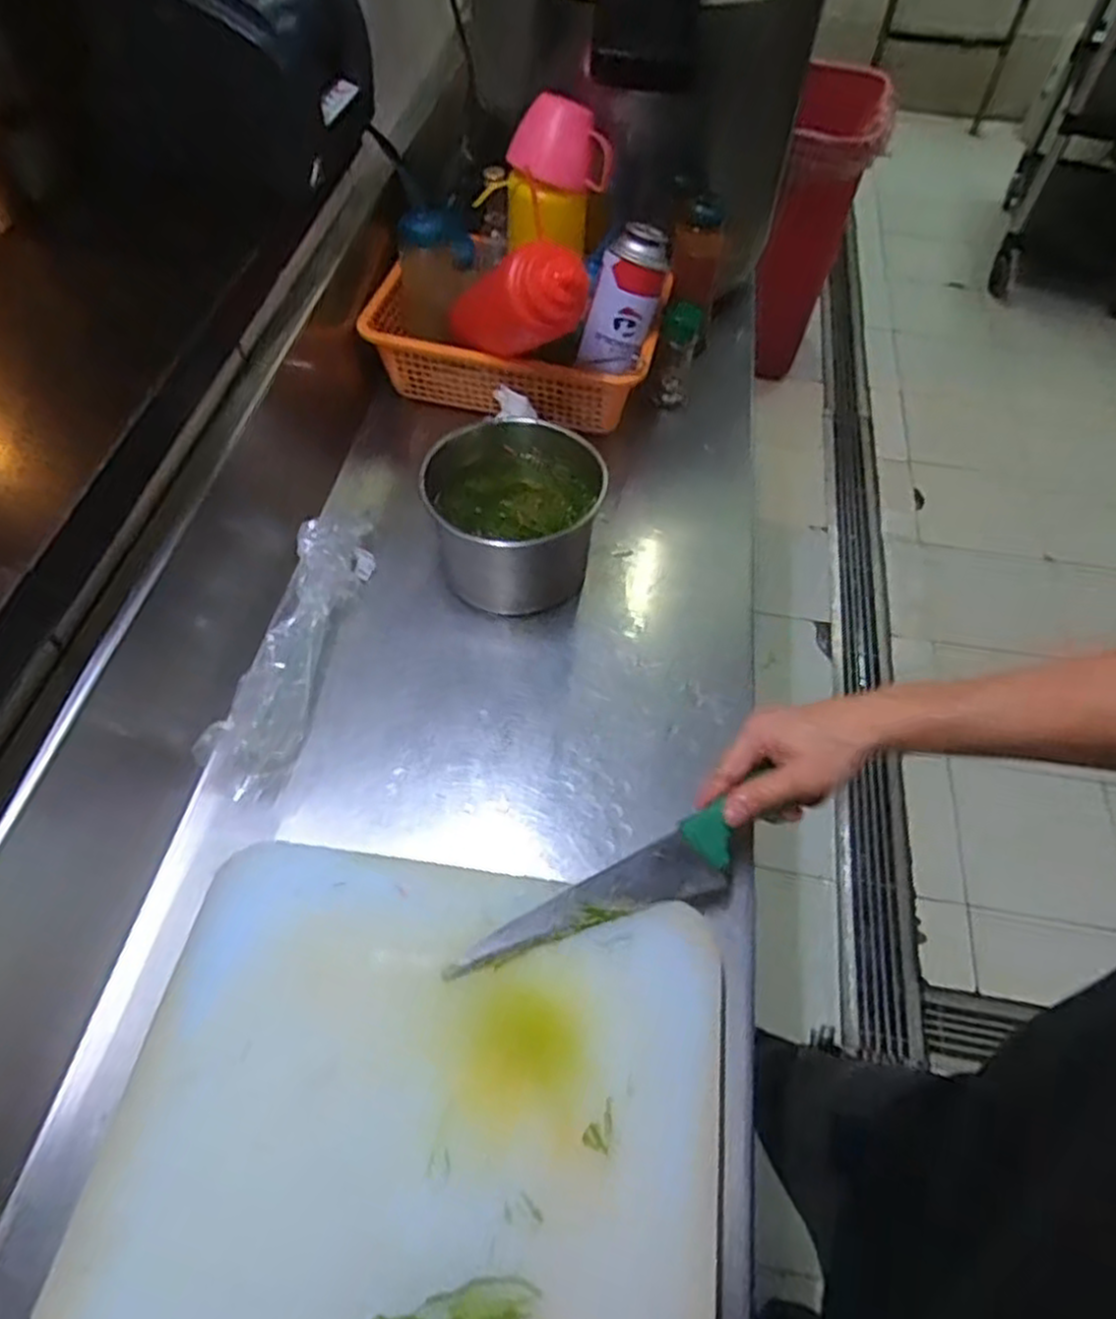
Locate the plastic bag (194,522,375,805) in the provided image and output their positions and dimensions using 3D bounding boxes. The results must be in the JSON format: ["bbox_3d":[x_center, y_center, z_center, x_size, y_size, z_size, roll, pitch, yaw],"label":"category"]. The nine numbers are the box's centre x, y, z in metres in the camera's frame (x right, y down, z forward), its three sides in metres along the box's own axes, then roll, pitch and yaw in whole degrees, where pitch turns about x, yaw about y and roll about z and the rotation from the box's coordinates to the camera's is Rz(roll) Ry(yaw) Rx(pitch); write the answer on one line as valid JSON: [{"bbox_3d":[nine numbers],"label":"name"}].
[{"bbox_3d":[-0.218,-0.018,0.654,0.060,0.047,0.277,10,56,6],"label":"plastic bag"}]

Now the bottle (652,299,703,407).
[{"bbox_3d":[0.129,-0.324,0.841,0.039,0.124,0.045,11,56,6],"label":"bottle"}]

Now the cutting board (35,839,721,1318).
[{"bbox_3d":[-0.086,0.299,0.416,0.342,0.031,0.383,8,56,4],"label":"cutting board"}]

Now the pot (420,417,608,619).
[{"bbox_3d":[-0.037,-0.121,0.698,0.150,0.118,0.164,1,56,-1],"label":"pot"}]

